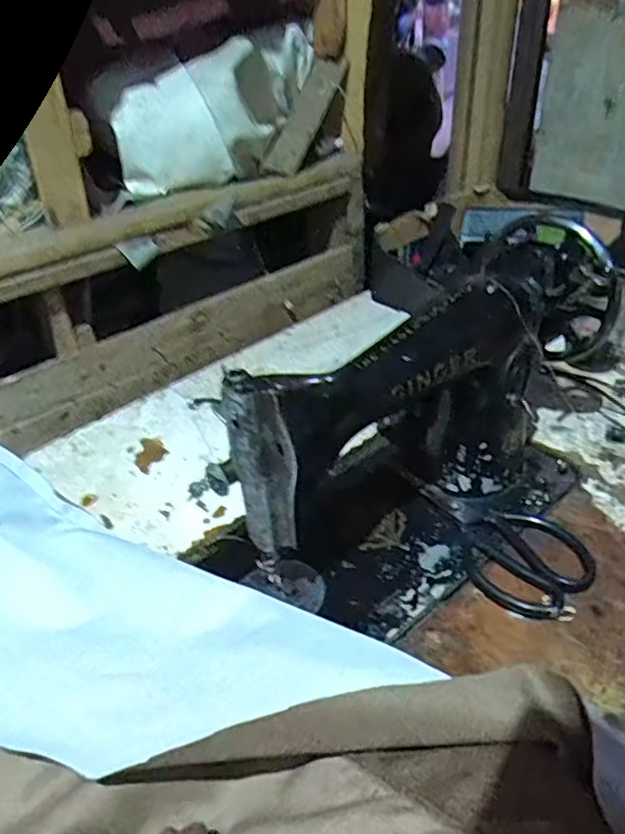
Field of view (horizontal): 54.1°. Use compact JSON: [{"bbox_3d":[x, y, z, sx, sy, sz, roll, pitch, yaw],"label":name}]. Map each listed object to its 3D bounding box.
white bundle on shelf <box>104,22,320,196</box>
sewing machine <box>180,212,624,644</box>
[{"bbox_3d":[-0.117,-0.433,0.855,0.341,0.147,0.071,-42,47,-16],"label":"white bundle on shelf"},{"bbox_3d":[0.099,0.000,0.489,0.359,0.191,0.149,-26,40,-27],"label":"sewing machine"}]

